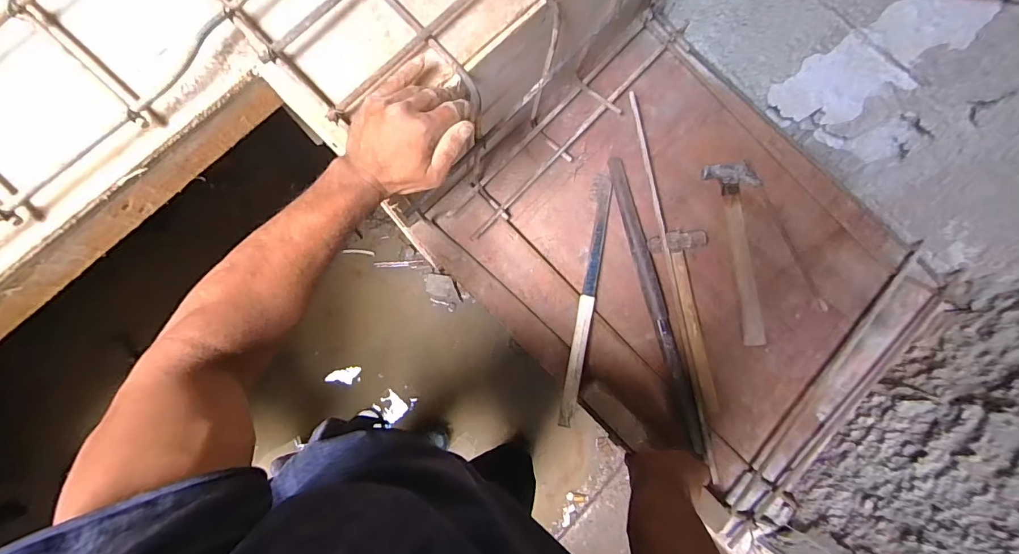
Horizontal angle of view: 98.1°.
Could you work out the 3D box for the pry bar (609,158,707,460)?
[{"bbox_3d":[0.245,0.040,0.741,0.031,0.022,0.496,-14,84,-5],"label":"pry bar"}]

